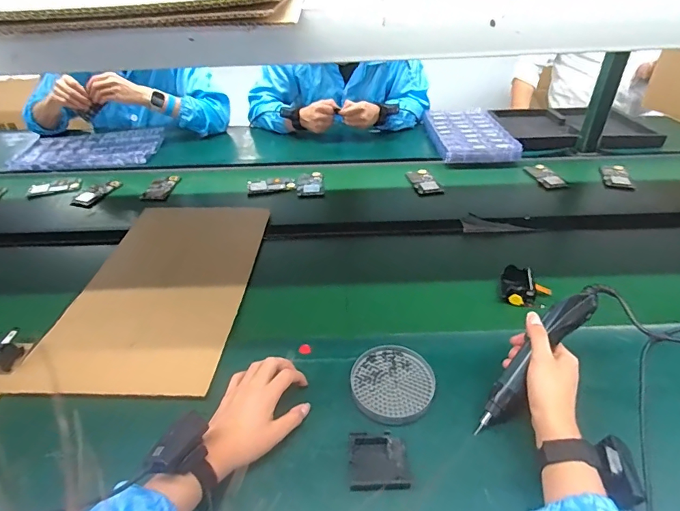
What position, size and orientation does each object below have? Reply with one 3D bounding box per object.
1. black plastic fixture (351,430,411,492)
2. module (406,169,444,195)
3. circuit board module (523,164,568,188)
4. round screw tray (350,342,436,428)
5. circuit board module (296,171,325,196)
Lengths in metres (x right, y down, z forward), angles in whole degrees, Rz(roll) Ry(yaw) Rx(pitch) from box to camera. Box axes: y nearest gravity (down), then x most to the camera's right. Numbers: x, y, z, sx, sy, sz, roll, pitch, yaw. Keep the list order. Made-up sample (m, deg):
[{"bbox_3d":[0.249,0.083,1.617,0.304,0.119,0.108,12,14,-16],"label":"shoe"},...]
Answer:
[{"bbox_3d":[0.047,0.246,0.517,0.068,0.014,0.063,-2,37,0],"label":"black plastic fixture"},{"bbox_3d":[0.213,-0.187,1.099,0.059,0.013,0.116,-13,40,-9],"label":"module"},{"bbox_3d":[0.530,-0.206,1.112,0.067,0.018,0.104,-10,38,-11],"label":"circuit board module"},{"bbox_3d":[0.074,0.181,0.605,0.111,0.020,0.122,-1,37,1],"label":"round screw tray"},{"bbox_3d":[-0.076,-0.186,1.114,0.070,0.012,0.117,-5,40,-2],"label":"circuit board module"}]

